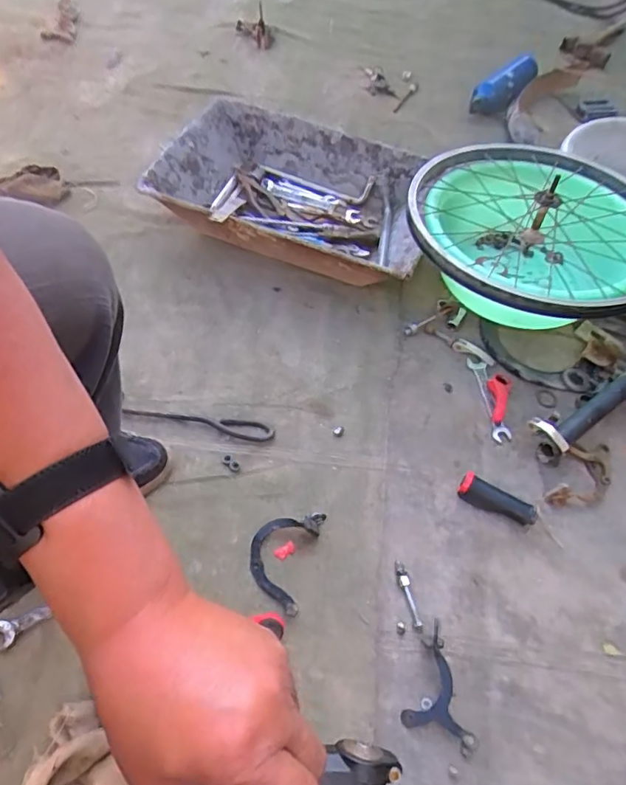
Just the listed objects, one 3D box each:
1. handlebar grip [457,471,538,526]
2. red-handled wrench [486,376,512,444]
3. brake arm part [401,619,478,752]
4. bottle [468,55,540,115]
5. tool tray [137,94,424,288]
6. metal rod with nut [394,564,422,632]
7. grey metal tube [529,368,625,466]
[{"bbox_3d":[0.250,0.147,0.736,0.105,0.031,0.030,25,58,12],"label":"handlebar grip"},{"bbox_3d":[0.283,0.024,0.824,0.034,0.021,0.109,9,56,2],"label":"red-handled wrench"},{"bbox_3d":[0.128,0.332,0.609,0.067,0.018,0.126,-9,58,-10],"label":"brake arm part"},{"bbox_3d":[0.403,-0.646,1.147,0.176,0.054,0.069,-36,63,2],"label":"bottle"},{"bbox_3d":[-0.030,-0.349,1.004,0.498,0.118,0.307,23,58,11],"label":"tool tray"},{"bbox_3d":[0.118,0.250,0.670,0.013,0.008,0.085,-9,57,-10],"label":"metal rod with nut"},{"bbox_3d":[0.418,0.013,0.796,0.242,0.058,0.059,-29,63,-21],"label":"grey metal tube"}]

